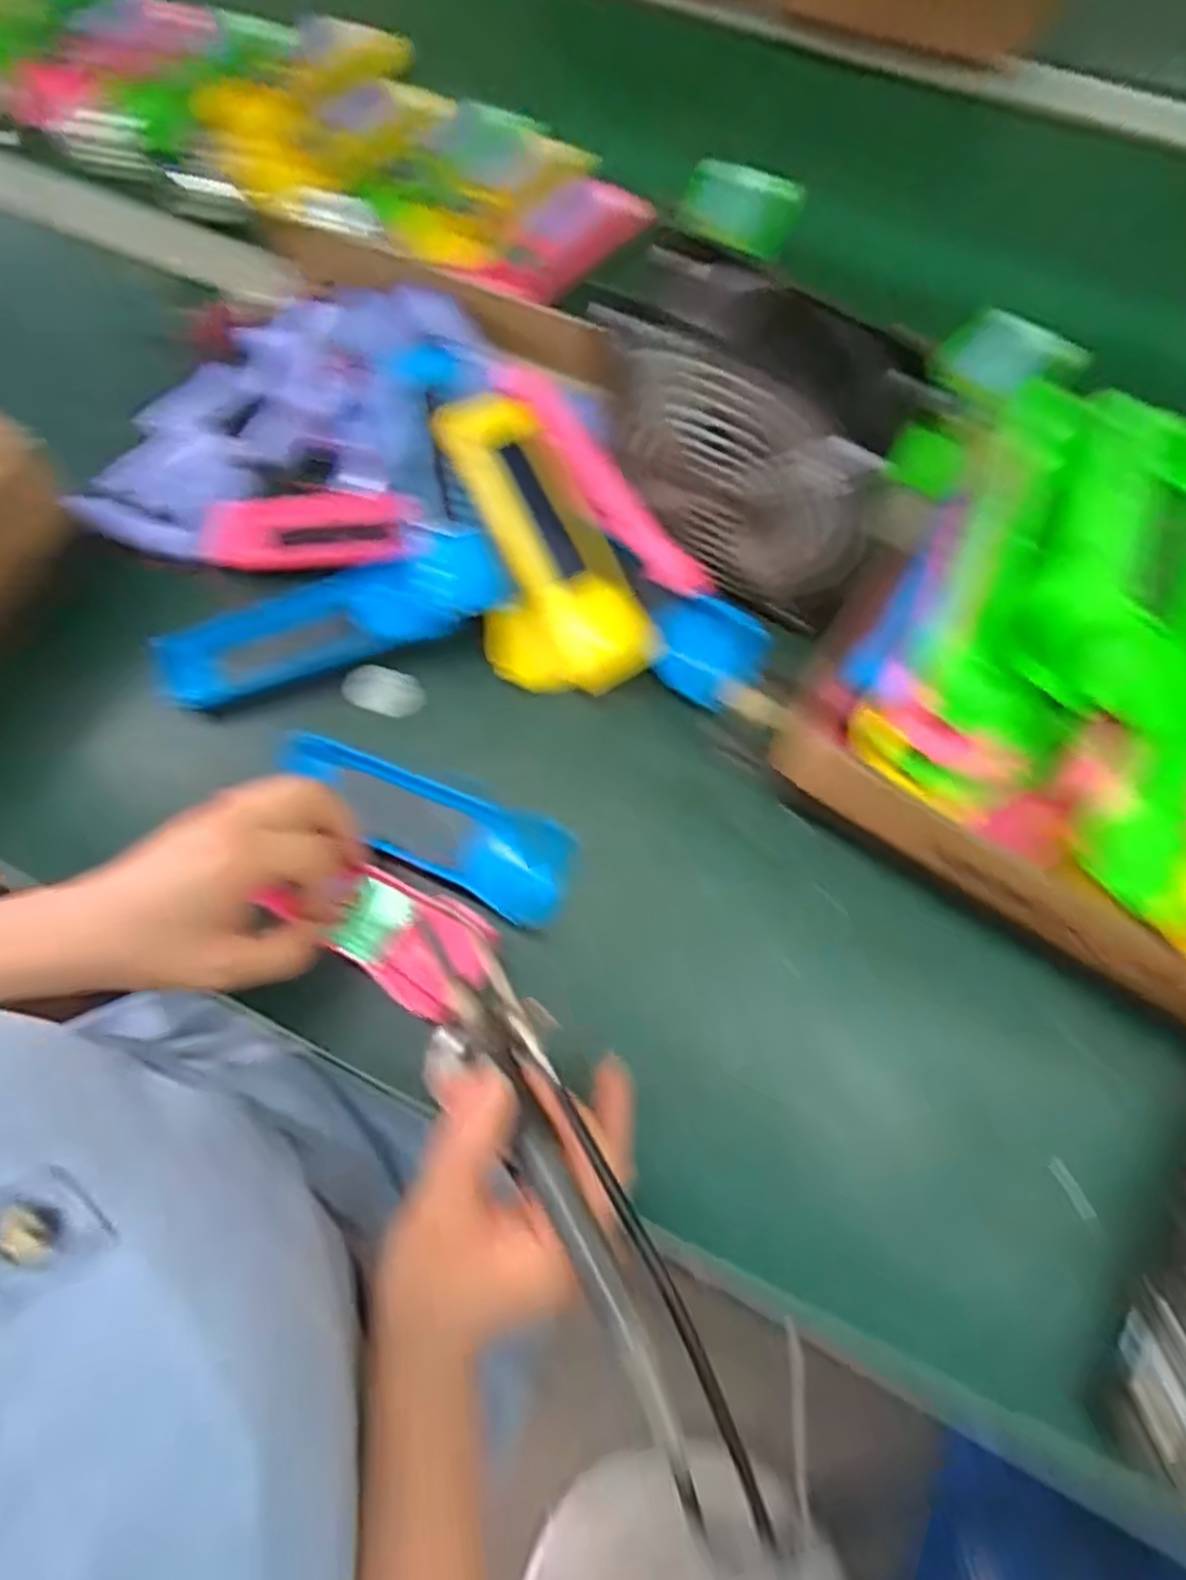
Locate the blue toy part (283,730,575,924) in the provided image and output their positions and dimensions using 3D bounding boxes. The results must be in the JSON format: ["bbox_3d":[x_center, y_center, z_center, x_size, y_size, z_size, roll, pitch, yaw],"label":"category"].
[{"bbox_3d":[-0.089,0.020,0.394,0.164,0.027,0.048,21,72,8],"label":"blue toy part"}]

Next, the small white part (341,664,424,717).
[{"bbox_3d":[-0.118,-0.057,0.436,0.046,0.010,0.024,13,71,5],"label":"small white part"}]

